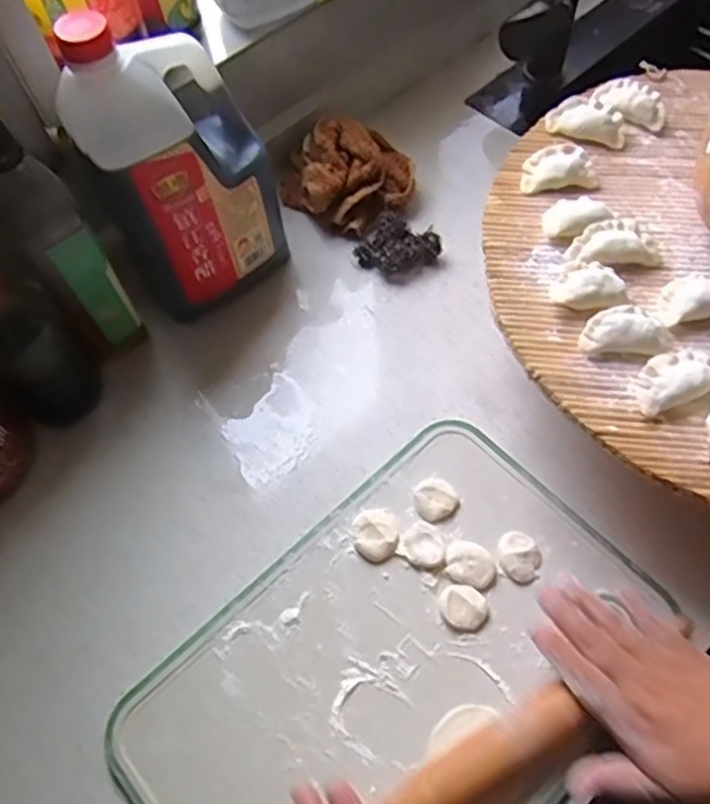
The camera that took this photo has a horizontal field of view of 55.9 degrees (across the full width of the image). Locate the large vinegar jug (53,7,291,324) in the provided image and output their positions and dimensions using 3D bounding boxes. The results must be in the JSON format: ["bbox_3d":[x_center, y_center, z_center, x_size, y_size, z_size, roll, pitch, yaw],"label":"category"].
[{"bbox_3d":[-0.140,-0.186,0.552,0.138,0.262,0.083,-33,63,-14],"label":"large vinegar jug"}]

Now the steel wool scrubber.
[{"bbox_3d":[0.038,-0.150,0.650,0.074,0.031,0.057,32,67,21],"label":"steel wool scrubber"}]

